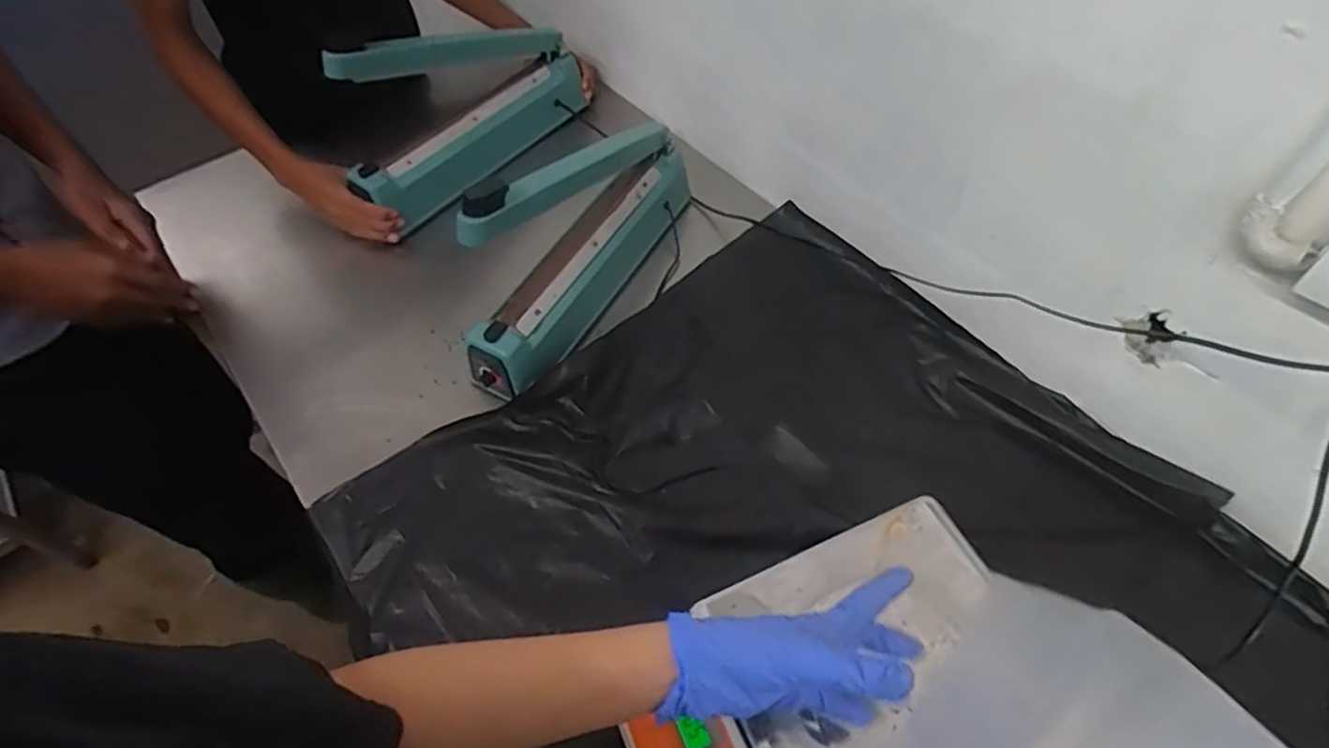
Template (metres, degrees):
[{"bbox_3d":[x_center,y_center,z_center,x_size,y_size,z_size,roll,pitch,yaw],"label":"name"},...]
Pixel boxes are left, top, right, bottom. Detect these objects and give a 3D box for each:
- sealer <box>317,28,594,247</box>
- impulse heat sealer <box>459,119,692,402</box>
[{"bbox_3d":[-0.275,-0.396,0.912,0.090,0.251,0.385,26,60,19],"label":"sealer"},{"bbox_3d":[-0.095,-0.178,0.748,0.066,0.256,0.393,23,59,17],"label":"impulse heat sealer"}]

